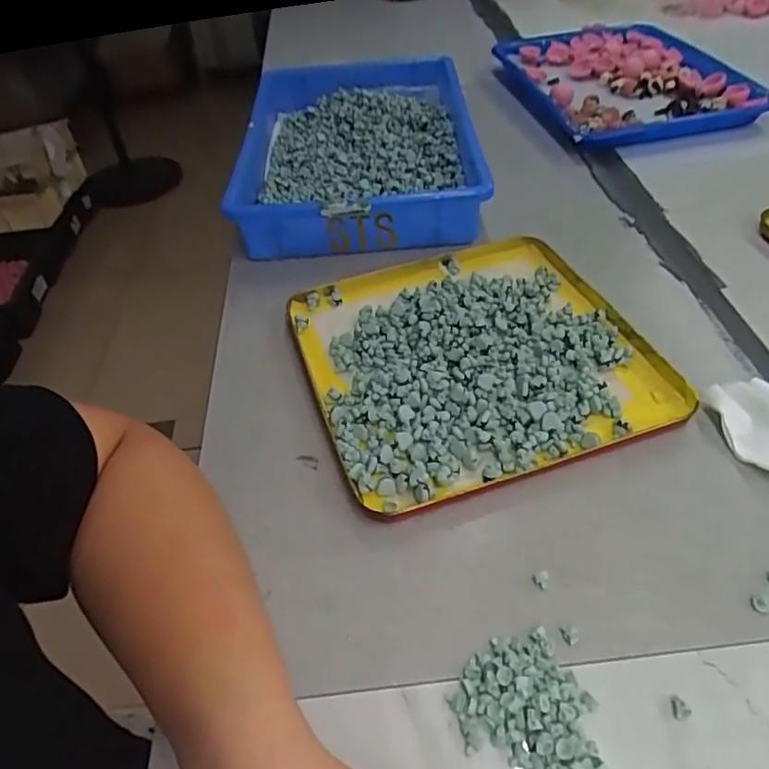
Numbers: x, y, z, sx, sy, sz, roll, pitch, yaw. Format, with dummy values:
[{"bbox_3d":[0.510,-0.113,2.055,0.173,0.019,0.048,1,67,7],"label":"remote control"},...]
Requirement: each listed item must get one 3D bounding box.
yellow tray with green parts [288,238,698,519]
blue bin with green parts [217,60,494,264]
[{"bbox_3d":[0.064,-0.031,0.470,0.244,0.021,0.251,-17,45,-10],"label":"yellow tray with green parts"},{"bbox_3d":[-0.034,-0.296,0.721,0.265,0.056,0.441,-5,45,2],"label":"blue bin with green parts"}]

